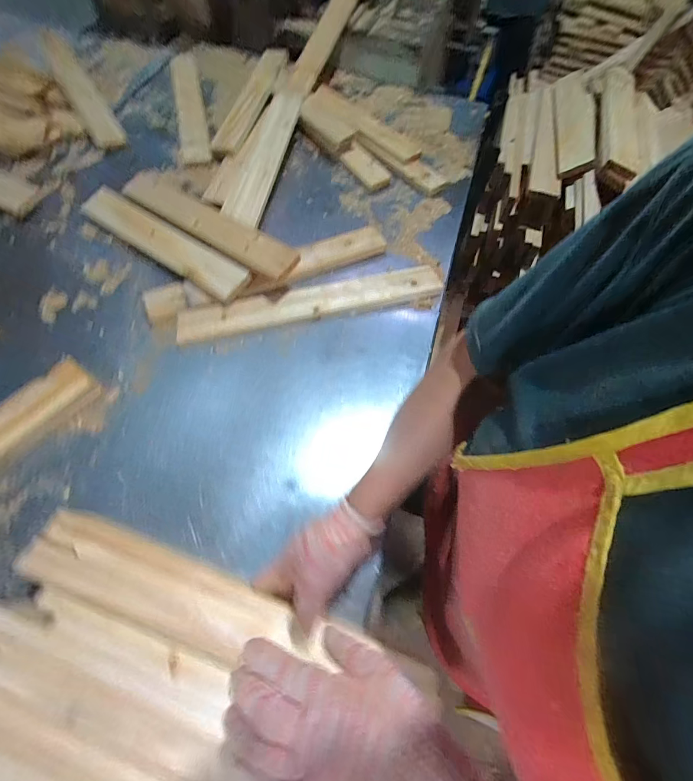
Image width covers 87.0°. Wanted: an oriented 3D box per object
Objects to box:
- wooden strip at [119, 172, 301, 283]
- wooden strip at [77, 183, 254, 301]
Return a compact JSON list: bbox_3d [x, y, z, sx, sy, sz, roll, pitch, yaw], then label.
[{"bbox_3d":[-0.299,-0.361,0.763,0.504,0.026,0.089,35,73,21],"label":"wooden strip"},{"bbox_3d":[-0.384,-0.312,0.758,0.453,0.015,0.082,34,82,18],"label":"wooden strip"}]

